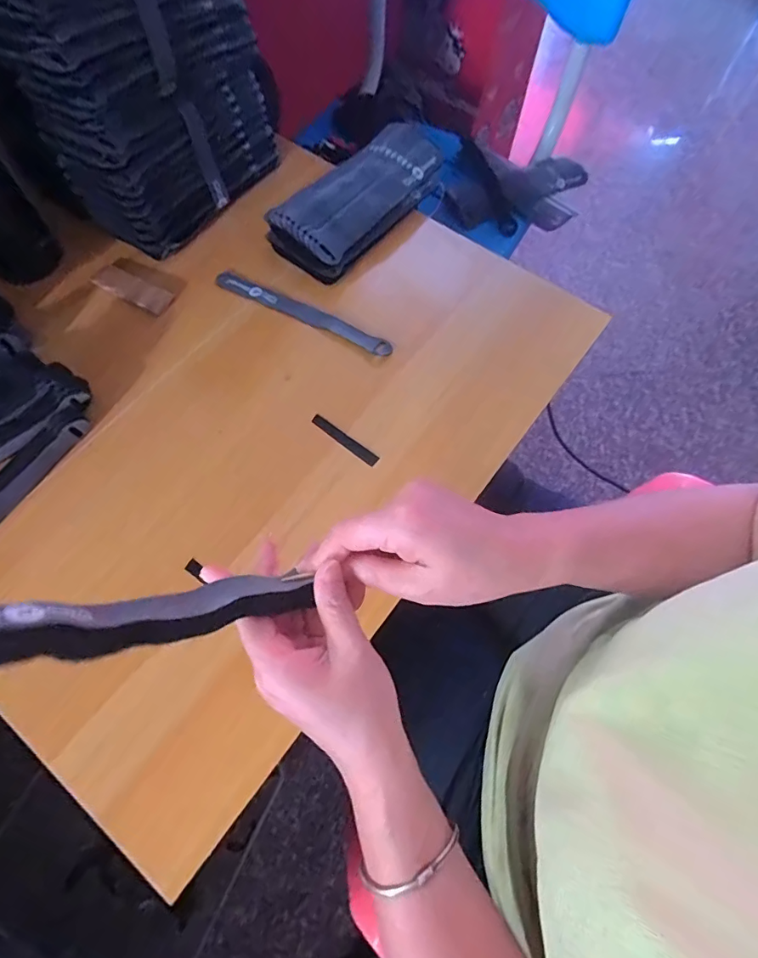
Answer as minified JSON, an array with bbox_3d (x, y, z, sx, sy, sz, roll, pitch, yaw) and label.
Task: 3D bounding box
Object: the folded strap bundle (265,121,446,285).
[{"bbox_3d":[-0.020,-0.304,0.506,0.090,0.033,0.205,33,71,11],"label":"folded strap bundle"}]

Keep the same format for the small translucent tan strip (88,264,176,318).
[{"bbox_3d":[-0.250,-0.195,0.485,0.086,0.007,0.029,29,70,10],"label":"small translucent tan strip"}]

